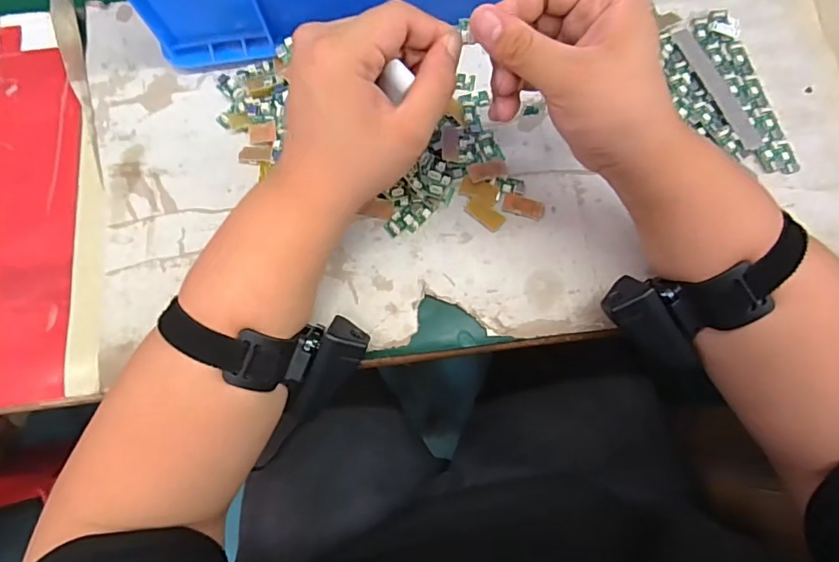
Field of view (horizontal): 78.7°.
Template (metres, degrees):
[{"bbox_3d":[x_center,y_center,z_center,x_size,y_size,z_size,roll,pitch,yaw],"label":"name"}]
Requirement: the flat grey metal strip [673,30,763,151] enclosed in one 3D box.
[{"bbox_3d":[0.244,-0.159,0.420,0.016,0.004,0.121,-21,74,-1],"label":"flat grey metal strip"}]

